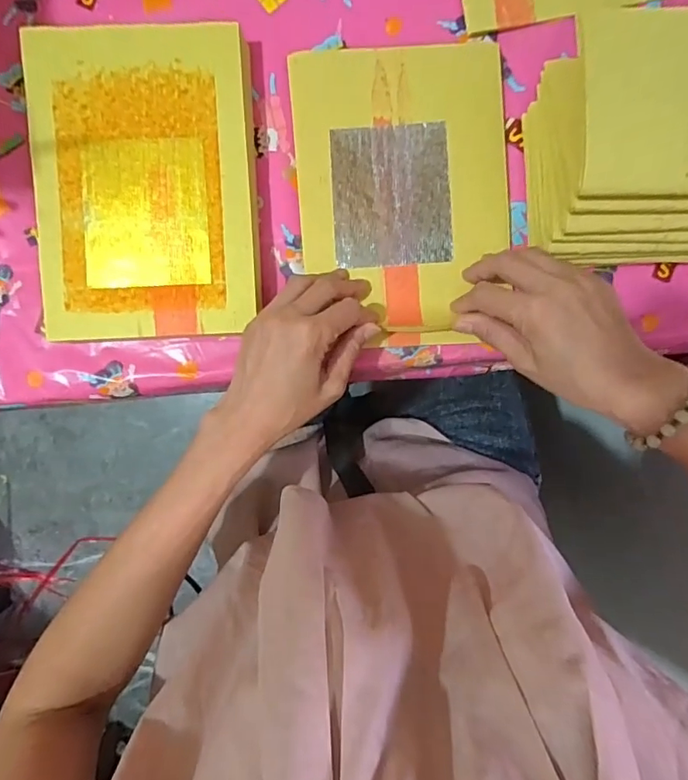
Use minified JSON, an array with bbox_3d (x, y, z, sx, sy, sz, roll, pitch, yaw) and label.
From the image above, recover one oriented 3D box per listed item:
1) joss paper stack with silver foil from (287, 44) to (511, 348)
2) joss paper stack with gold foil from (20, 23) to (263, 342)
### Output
[{"bbox_3d":[0.047,-0.150,0.390,0.160,0.014,0.227,-4,93,0],"label":"joss paper stack with silver foil"},{"bbox_3d":[-0.149,-0.153,0.387,0.159,0.029,0.224,-2,93,0],"label":"joss paper stack with gold foil"}]

